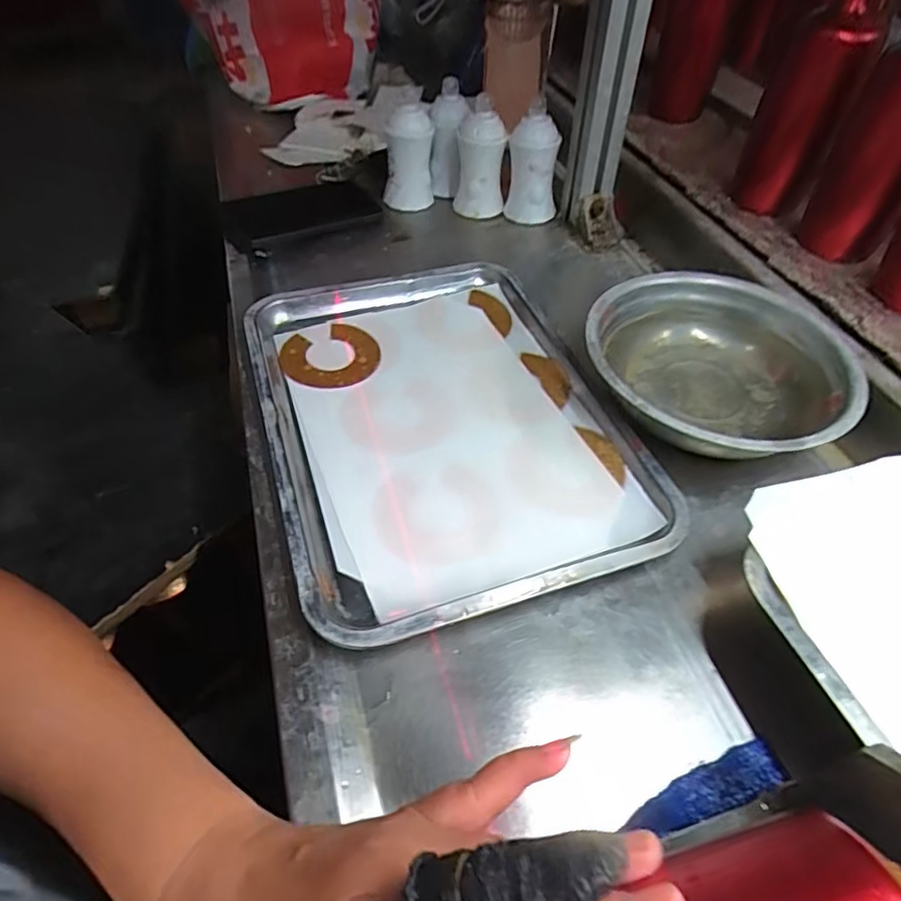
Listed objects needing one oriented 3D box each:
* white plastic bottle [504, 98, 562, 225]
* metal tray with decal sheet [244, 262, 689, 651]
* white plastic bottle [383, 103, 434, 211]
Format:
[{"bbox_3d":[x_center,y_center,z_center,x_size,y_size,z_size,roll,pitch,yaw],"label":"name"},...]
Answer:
[{"bbox_3d":[0.090,-0.311,0.638,0.051,0.109,0.044,-8,48,2],"label":"white plastic bottle"},{"bbox_3d":[-0.009,-0.039,0.456,0.258,0.024,0.343,-15,51,-12],"label":"metal tray with decal sheet"},{"bbox_3d":[-0.048,-0.332,0.668,0.056,0.109,0.050,2,49,-1],"label":"white plastic bottle"}]

